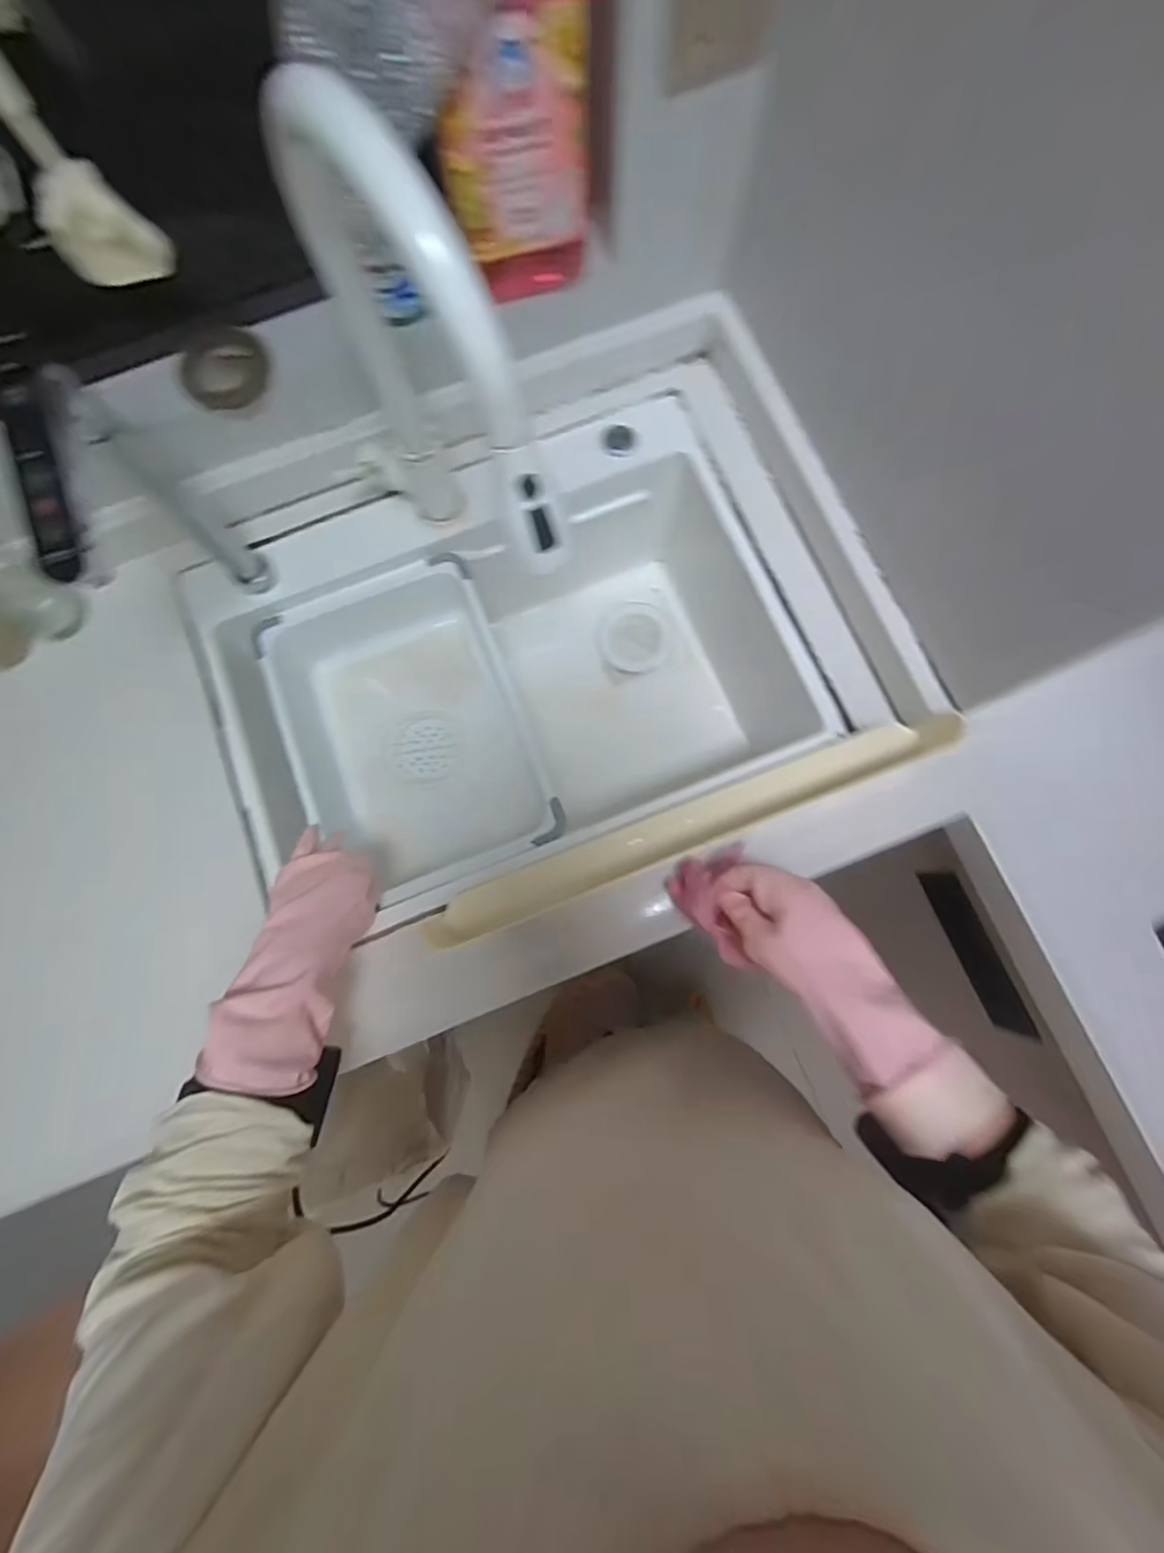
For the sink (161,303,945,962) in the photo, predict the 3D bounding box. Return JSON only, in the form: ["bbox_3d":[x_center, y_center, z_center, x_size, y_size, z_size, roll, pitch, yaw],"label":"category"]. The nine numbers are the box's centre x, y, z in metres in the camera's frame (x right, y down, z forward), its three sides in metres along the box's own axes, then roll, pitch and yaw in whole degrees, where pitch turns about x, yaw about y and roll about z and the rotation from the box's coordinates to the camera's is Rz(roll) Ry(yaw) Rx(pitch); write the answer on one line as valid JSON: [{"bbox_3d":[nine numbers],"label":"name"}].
[{"bbox_3d":[-0.058,-0.134,0.691,0.656,0.312,0.505,-21,80,-3],"label":"sink"}]

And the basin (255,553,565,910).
[{"bbox_3d":[-0.194,-0.060,0.666,0.244,0.117,0.353,-23,80,-4],"label":"basin"}]

